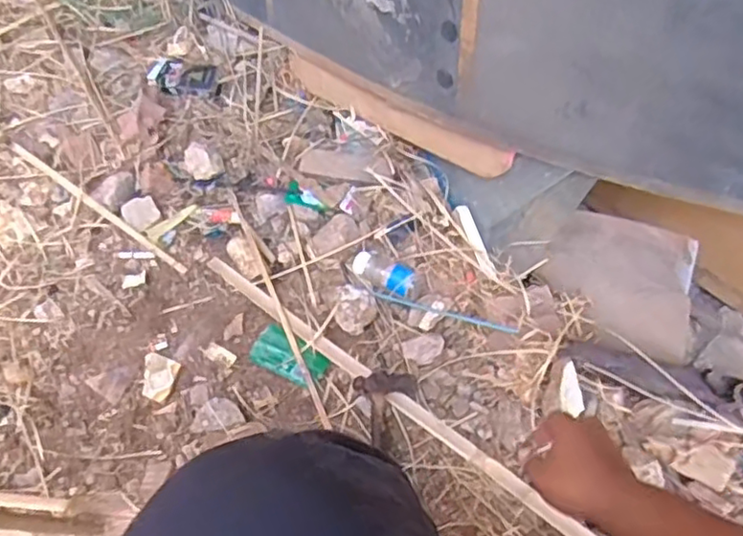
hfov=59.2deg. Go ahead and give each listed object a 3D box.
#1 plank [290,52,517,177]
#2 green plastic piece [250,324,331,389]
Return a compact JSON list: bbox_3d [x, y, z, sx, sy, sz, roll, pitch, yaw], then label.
[{"bbox_3d":[0.023,-0.234,0.959,0.021,0.064,0.437,-39,52,-22],"label":"plank"},{"bbox_3d":[-0.106,0.116,0.840,0.098,0.005,0.055,31,63,17],"label":"green plastic piece"}]

